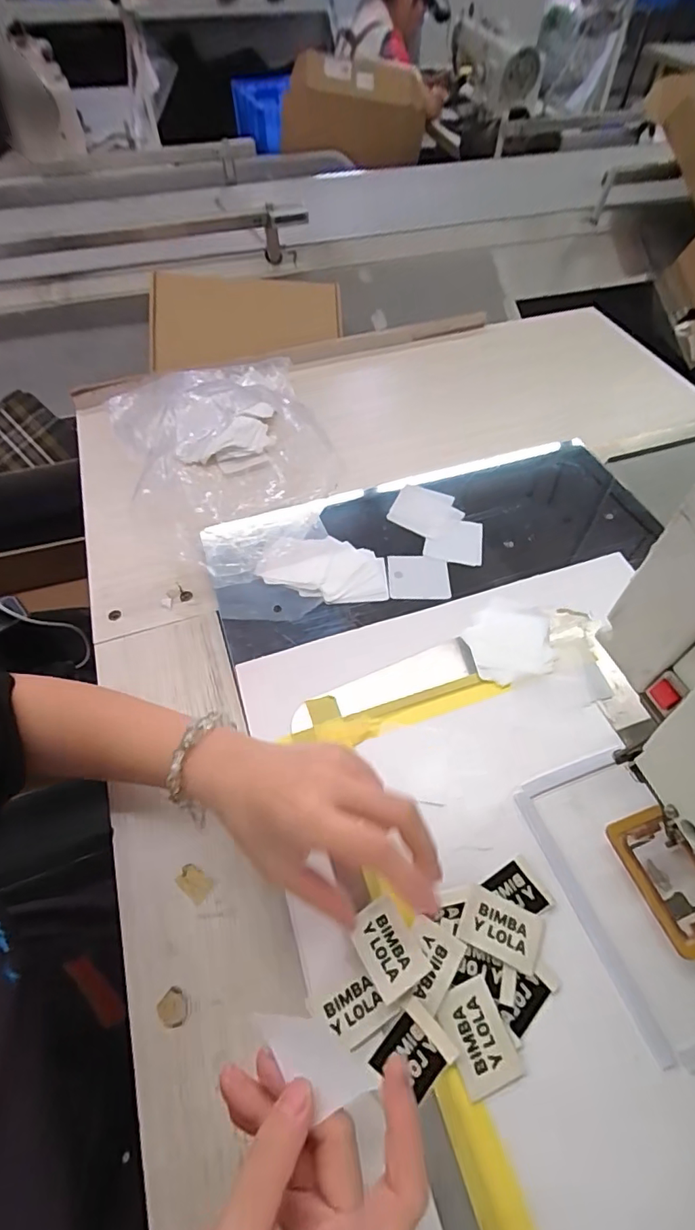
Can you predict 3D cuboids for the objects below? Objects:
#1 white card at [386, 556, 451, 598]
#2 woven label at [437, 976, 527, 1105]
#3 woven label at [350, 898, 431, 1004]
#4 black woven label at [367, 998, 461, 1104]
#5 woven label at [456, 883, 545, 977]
[{"bbox_3d":[0.069,-0.037,0.500,0.057,0.004,0.053,-1,55,1],"label":"white card"},{"bbox_3d":[0.075,0.243,0.298,0.034,0.004,0.049,-19,61,-15],"label":"woven label"},{"bbox_3d":[0.024,0.206,0.319,0.034,0.005,0.048,-26,56,-17],"label":"woven label"},{"bbox_3d":[0.038,0.251,0.294,0.033,0.004,0.039,37,79,25],"label":"black woven label"},{"bbox_3d":[0.098,0.198,0.328,0.050,0.004,0.033,21,58,16],"label":"woven label"}]

